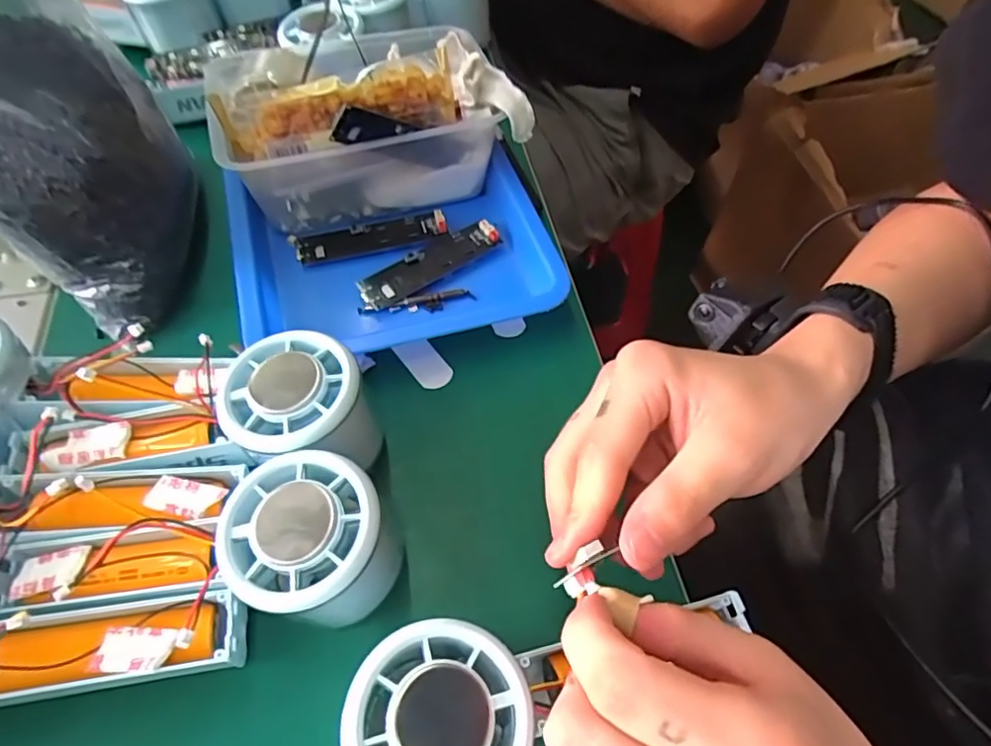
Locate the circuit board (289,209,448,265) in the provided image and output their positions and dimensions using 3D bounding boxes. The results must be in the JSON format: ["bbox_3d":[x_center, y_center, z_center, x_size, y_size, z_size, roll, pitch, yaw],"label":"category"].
[{"bbox_3d":[-0.077,-0.085,0.357,0.092,0.007,0.022,-13,58,-10],"label":"circuit board"}]

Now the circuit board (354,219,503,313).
[{"bbox_3d":[-0.038,-0.066,0.345,0.091,0.006,0.024,-31,63,-20],"label":"circuit board"}]

